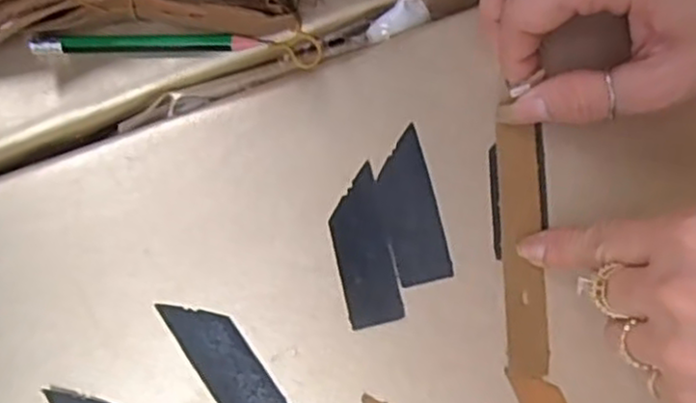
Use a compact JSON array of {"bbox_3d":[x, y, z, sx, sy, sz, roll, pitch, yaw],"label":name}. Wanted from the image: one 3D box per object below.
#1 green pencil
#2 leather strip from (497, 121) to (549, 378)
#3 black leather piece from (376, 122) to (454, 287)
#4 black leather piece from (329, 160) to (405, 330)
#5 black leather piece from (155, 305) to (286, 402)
[{"bbox_3d":[-0.087,-0.068,0.317,0.100,0.010,0.007,0,79,1],"label":"green pencil"},{"bbox_3d":[0.072,0.019,0.301,0.017,0.004,0.102,-2,82,1],"label":"leather strip"},{"bbox_3d":[0.026,0.002,0.306,0.023,0.004,0.063,-13,79,-1],"label":"black leather piece"},{"bbox_3d":[0.006,0.019,0.303,0.023,0.004,0.063,-12,79,-1],"label":"black leather piece"},{"bbox_3d":[-0.051,0.065,0.297,0.022,0.004,0.063,-36,80,-5],"label":"black leather piece"}]

